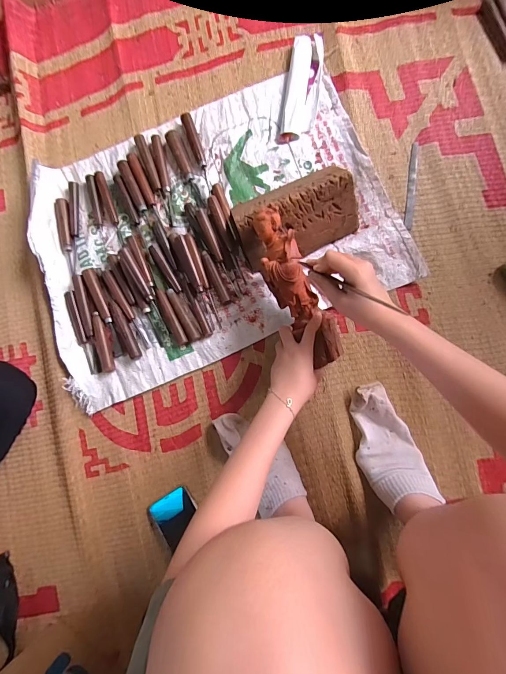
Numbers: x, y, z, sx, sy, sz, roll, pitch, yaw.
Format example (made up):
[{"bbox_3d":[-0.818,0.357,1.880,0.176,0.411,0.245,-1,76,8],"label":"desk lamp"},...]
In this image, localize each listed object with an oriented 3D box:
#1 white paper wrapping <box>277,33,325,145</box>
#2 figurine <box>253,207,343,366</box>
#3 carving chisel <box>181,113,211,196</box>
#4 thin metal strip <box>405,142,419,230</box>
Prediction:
[{"bbox_3d":[0.094,-0.469,0.619,0.061,0.018,0.211,10,86,7],"label":"white paper wrapping"},{"bbox_3d":[0.066,-0.079,0.523,0.065,0.059,0.258,-27,94,3],"label":"figurine"},{"bbox_3d":[-0.104,-0.354,0.628,0.021,0.014,0.163,-21,83,4],"label":"carving chisel"},{"bbox_3d":[0.289,-0.275,0.595,0.014,0.004,0.157,7,87,9],"label":"thin metal strip"}]

